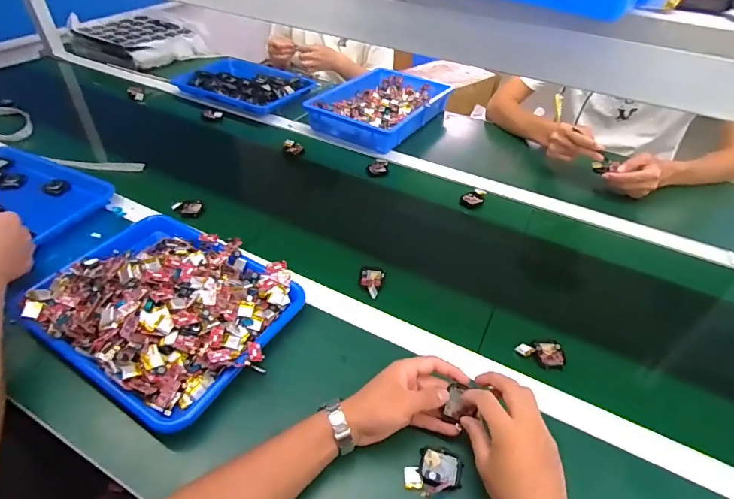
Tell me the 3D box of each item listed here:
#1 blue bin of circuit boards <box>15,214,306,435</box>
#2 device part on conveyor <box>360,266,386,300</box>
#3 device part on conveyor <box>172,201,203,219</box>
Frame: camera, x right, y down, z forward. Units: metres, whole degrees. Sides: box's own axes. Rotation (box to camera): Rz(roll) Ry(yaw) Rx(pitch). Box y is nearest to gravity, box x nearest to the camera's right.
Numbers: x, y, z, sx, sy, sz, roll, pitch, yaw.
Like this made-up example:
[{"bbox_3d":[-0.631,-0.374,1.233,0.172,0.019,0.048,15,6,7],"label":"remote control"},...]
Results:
[{"bbox_3d":[-0.278,0.060,0.570,0.324,0.076,0.255,23,46,19],"label":"blue bin of circuit boards"},{"bbox_3d":[0.006,0.048,0.666,0.040,0.014,0.070,12,44,9],"label":"device part on conveyor"},{"bbox_3d":[-0.334,-0.075,0.780,0.051,0.015,0.038,-12,45,-17],"label":"device part on conveyor"}]

